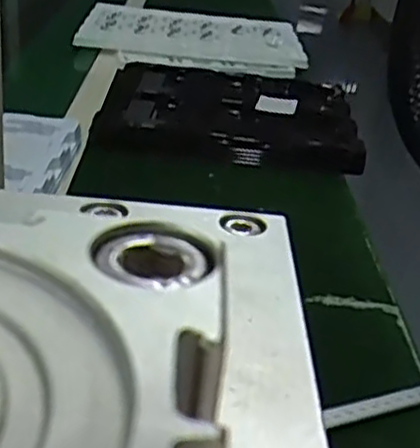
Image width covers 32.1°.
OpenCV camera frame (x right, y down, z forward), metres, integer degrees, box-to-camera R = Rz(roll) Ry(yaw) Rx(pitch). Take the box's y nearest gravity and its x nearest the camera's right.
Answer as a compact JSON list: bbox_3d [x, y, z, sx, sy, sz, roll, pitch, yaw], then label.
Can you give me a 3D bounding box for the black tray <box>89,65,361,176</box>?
[{"bbox_3d":[0.028,-0.164,0.985,0.325,0.024,0.360,6,27,0],"label":"black tray"}]

